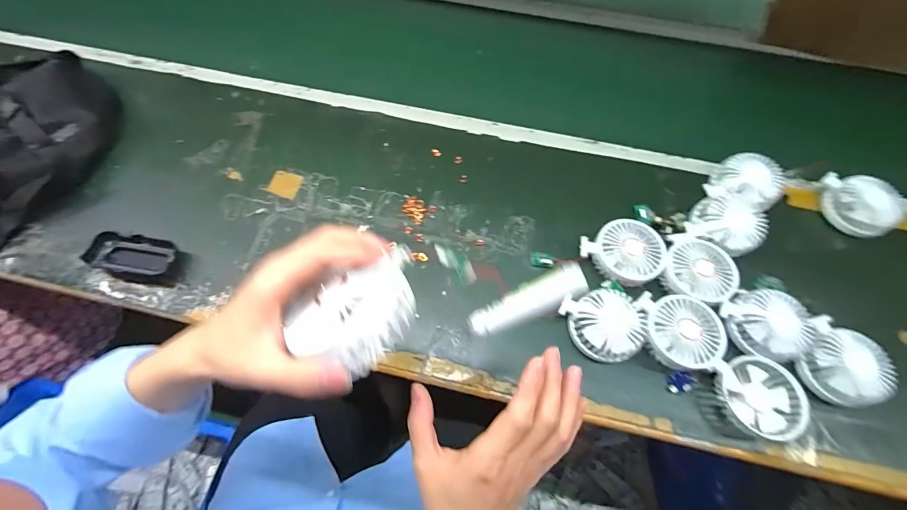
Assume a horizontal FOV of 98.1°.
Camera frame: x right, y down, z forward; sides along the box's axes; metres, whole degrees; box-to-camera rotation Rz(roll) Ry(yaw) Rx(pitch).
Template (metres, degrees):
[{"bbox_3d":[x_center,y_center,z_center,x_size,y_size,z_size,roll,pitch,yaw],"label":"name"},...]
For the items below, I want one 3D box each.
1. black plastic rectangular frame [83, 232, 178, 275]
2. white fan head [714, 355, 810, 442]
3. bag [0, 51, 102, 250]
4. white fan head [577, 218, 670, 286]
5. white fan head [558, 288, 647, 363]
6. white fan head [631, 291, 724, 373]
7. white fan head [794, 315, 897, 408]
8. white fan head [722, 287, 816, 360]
[{"bbox_3d":[-0.435,0.001,0.534,0.106,0.027,0.051,9,62,3],"label":"black plastic rectangular frame"},{"bbox_3d":[0.356,0.165,0.457,0.094,0.029,0.088,1,62,-1],"label":"white fan head"},{"bbox_3d":[-0.618,-0.167,0.581,0.144,0.082,0.337,5,62,1],"label":"bag"},{"bbox_3d":[0.236,-0.007,0.544,0.100,0.037,0.091,1,62,-1],"label":"white fan head"},{"bbox_3d":[0.190,0.086,0.493,0.085,0.029,0.090,1,62,-1],"label":"white fan head"},{"bbox_3d":[0.282,0.095,0.492,0.095,0.037,0.095,1,62,-1],"label":"white fan head"},{"bbox_3d":[0.468,0.132,0.477,0.085,0.043,0.090,-40,70,-20],"label":"white fan head"},{"bbox_3d":[0.396,0.088,0.497,0.088,0.043,0.091,1,62,-1],"label":"white fan head"}]

